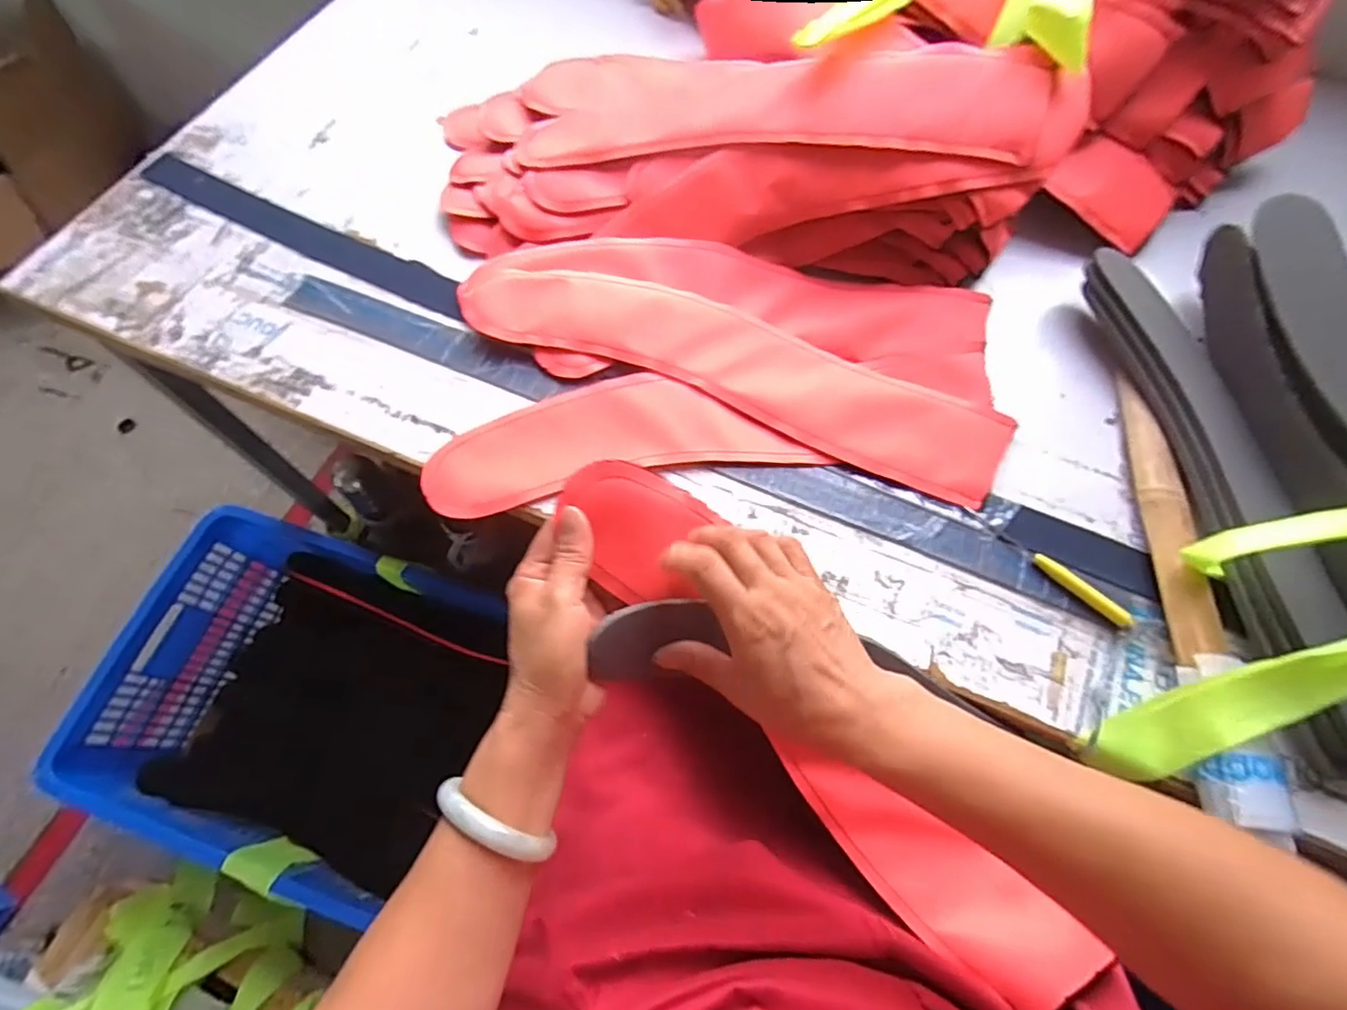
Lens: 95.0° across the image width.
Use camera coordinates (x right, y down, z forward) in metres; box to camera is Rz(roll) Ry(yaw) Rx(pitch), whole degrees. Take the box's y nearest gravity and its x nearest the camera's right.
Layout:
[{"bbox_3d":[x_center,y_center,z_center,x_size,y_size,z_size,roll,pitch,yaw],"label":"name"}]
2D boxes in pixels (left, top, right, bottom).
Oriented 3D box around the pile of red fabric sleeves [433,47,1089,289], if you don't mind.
[{"bbox_3d":[0.058,-0.341,0.564,0.562,0.124,0.213,4,65,0],"label":"pile of red fabric sleeves"}]

